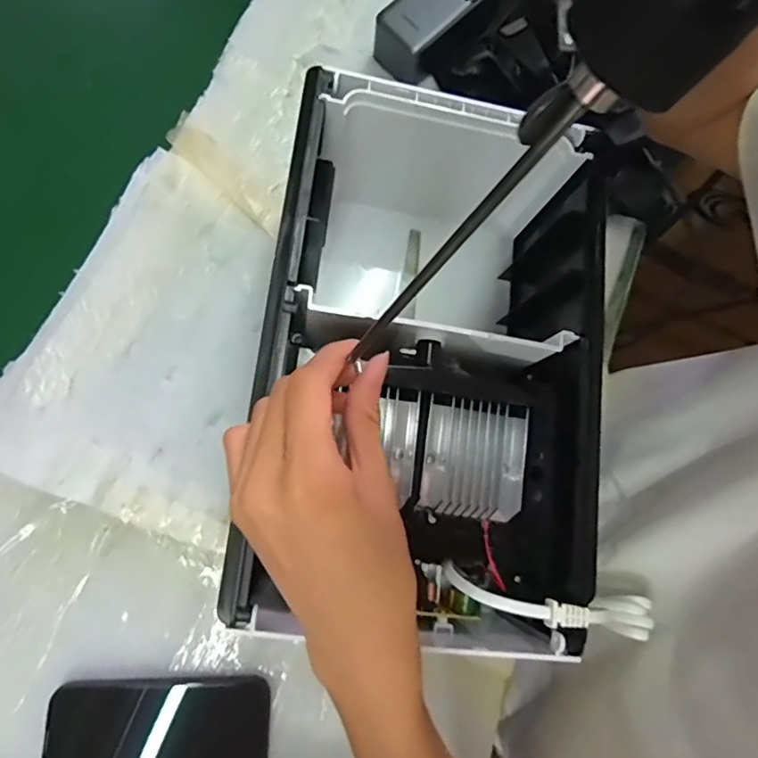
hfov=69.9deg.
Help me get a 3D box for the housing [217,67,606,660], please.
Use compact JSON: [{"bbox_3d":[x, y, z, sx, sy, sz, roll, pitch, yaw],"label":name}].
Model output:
[{"bbox_3d":[0.040,-0.018,0.392,0.201,0.169,0.349,7,80,2],"label":"housing"}]

